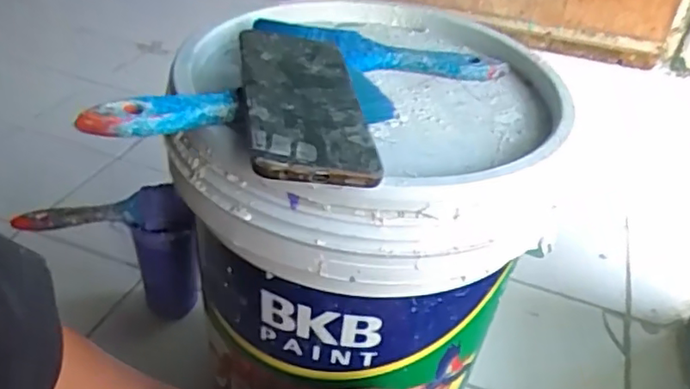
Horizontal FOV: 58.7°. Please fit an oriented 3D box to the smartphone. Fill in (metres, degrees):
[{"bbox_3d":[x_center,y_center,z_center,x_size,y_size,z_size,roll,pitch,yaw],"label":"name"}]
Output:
[{"bbox_3d":[-0.027,-0.060,0.384,0.070,0.010,0.152,2,40,-16],"label":"smartphone"}]

